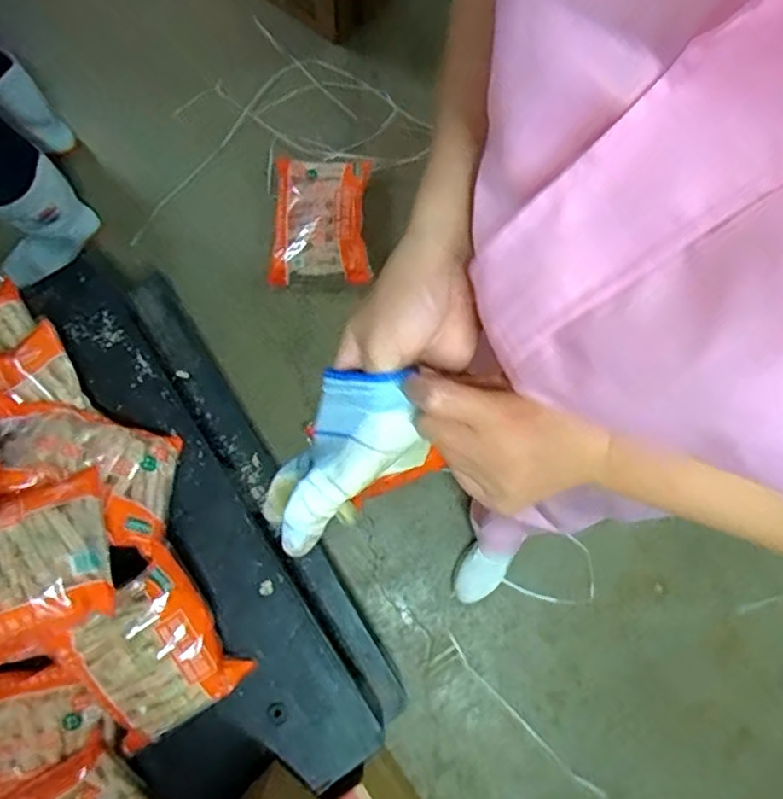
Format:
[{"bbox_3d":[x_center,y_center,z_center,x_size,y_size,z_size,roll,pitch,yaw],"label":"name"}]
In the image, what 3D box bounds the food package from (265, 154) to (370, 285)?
[{"bbox_3d":[-0.171,-0.437,1.541,0.225,0.066,0.309,1,81,-1],"label":"food package"}]

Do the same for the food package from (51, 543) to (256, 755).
[{"bbox_3d":[-0.385,0.402,1.022,0.234,0.069,0.272,-34,107,-12],"label":"food package"}]

